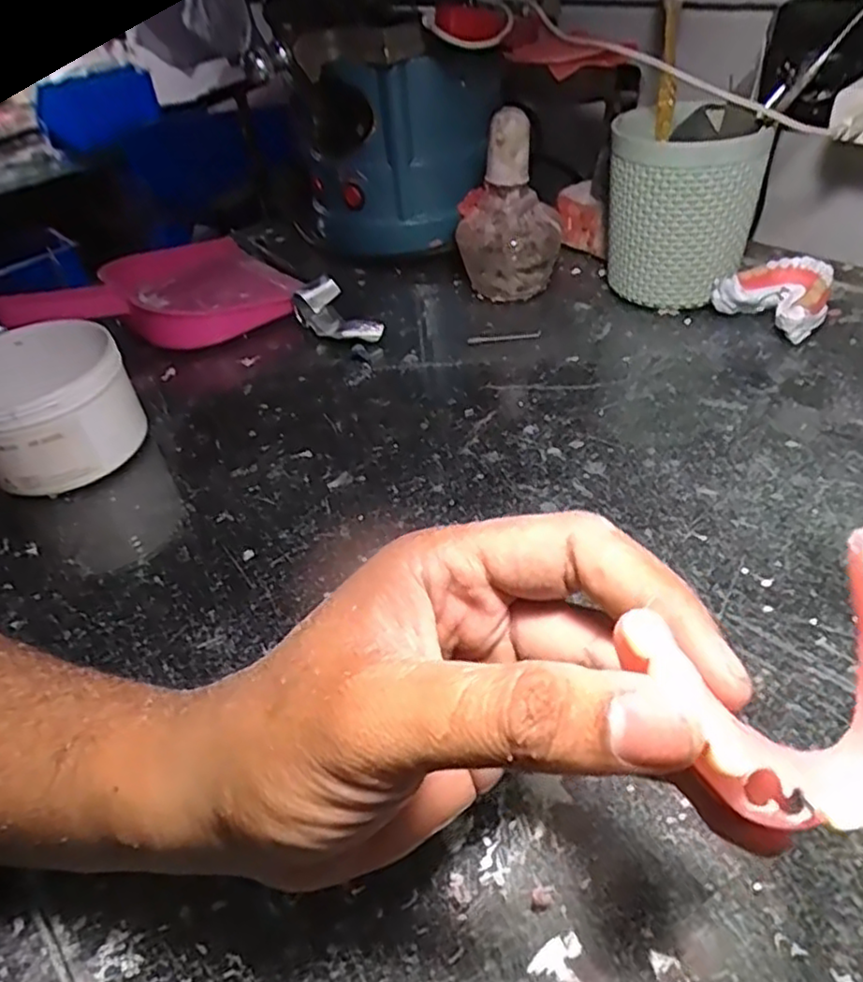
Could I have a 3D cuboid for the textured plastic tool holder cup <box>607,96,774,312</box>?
[{"bbox_3d":[0.165,-0.188,0.461,0.091,0.113,0.094,8,44,17],"label":"textured plastic tool holder cup"}]

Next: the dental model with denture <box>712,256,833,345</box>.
[{"bbox_3d":[0.221,-0.122,0.438,0.050,0.035,0.061,-26,44,-19],"label":"dental model with denture"}]

